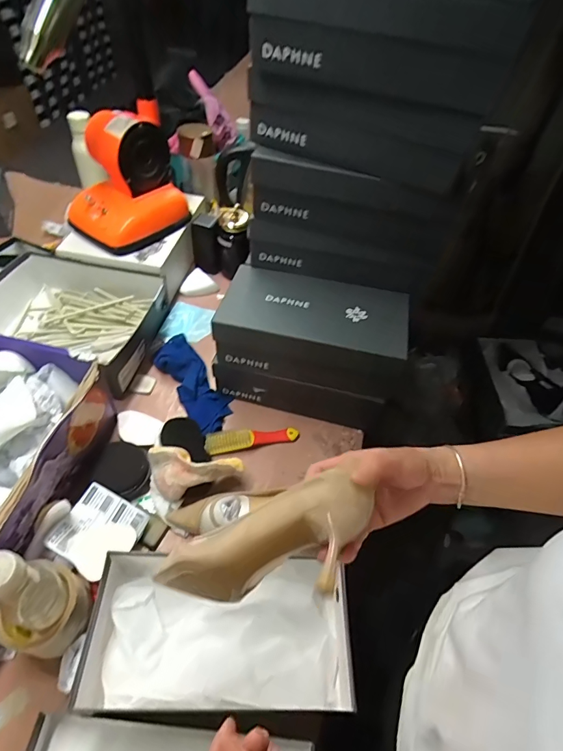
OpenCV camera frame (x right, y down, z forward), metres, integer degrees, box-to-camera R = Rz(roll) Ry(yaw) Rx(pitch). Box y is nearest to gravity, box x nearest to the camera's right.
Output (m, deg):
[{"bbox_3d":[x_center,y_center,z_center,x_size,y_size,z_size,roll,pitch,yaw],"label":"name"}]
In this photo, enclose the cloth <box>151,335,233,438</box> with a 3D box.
[{"bbox_3d":[-0.172,0.002,0.789,0.082,0.039,0.245,-28,58,-25],"label":"cloth"}]

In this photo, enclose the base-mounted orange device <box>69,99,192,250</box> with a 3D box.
[{"bbox_3d":[-0.319,-0.395,0.838,0.164,0.201,0.202,33,55,20],"label":"base-mounted orange device"}]

